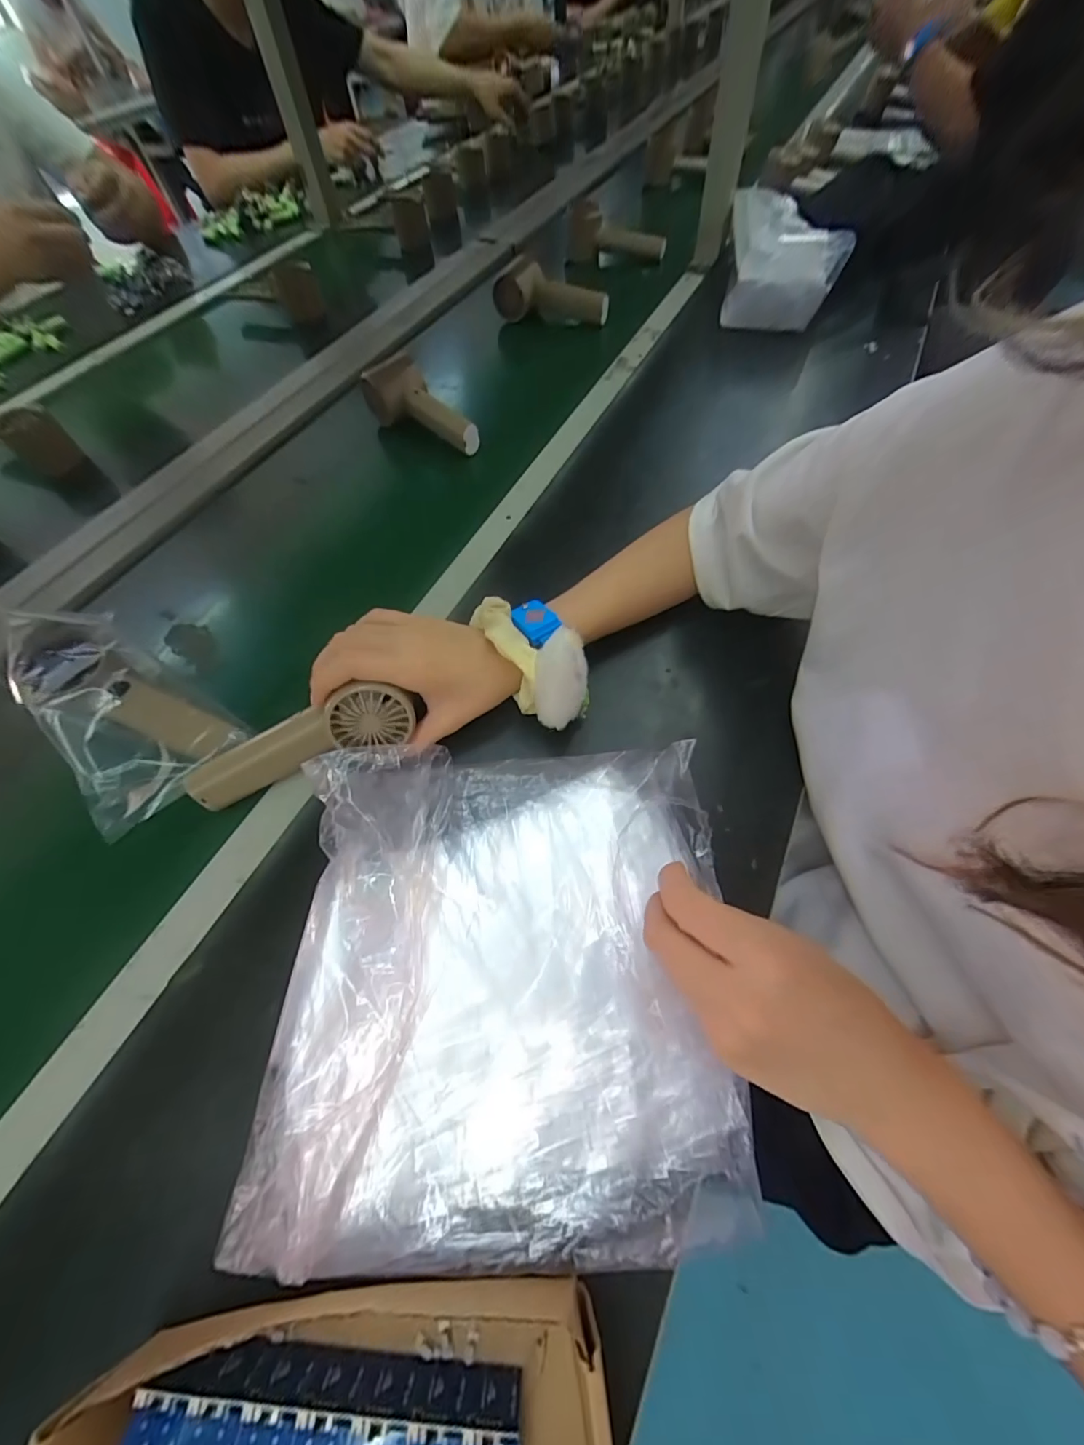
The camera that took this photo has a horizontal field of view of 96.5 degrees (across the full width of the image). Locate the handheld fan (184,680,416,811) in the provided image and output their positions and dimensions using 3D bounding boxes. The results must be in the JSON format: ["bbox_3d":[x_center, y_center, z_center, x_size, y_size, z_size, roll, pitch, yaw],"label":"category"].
[{"bbox_3d":[-0.158,0.013,0.318,0.158,0.043,0.027,-22,36,9],"label":"handheld fan"}]

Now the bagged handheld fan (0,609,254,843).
[{"bbox_3d":[-0.313,-0.011,0.347,0.178,0.048,0.102,43,68,0],"label":"bagged handheld fan"}]

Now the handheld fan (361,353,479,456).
[{"bbox_3d":[-0.131,-0.339,0.528,0.054,0.058,0.144,-38,65,-17],"label":"handheld fan"}]

